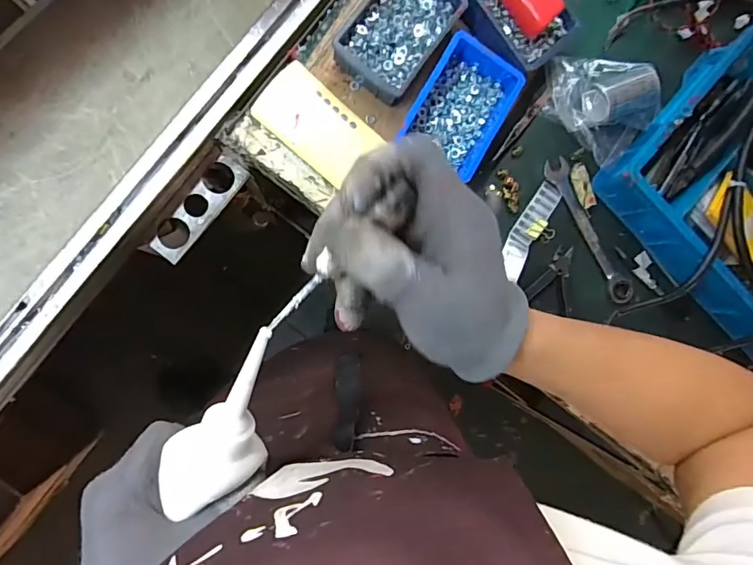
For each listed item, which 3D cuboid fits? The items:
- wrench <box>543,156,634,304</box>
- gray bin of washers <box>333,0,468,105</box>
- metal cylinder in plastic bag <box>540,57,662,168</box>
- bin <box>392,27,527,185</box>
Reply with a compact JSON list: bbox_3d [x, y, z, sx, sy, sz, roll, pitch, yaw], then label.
[{"bbox_3d":[0.277,-0.066,0.622,0.033,0.015,0.205,-29,96,-8],"label":"wrench"},{"bbox_3d":[0.026,-0.284,0.547,0.099,0.049,0.148,35,85,-8],"label":"gray bin of washers"},{"bbox_3d":[0.278,-0.231,0.592,0.137,0.042,0.122,45,84,-8],"label":"metal cylinder in plastic bag"},{"bbox_3d":[0.096,-0.201,0.561,0.097,0.053,0.148,30,86,-8],"label":"bin"}]

